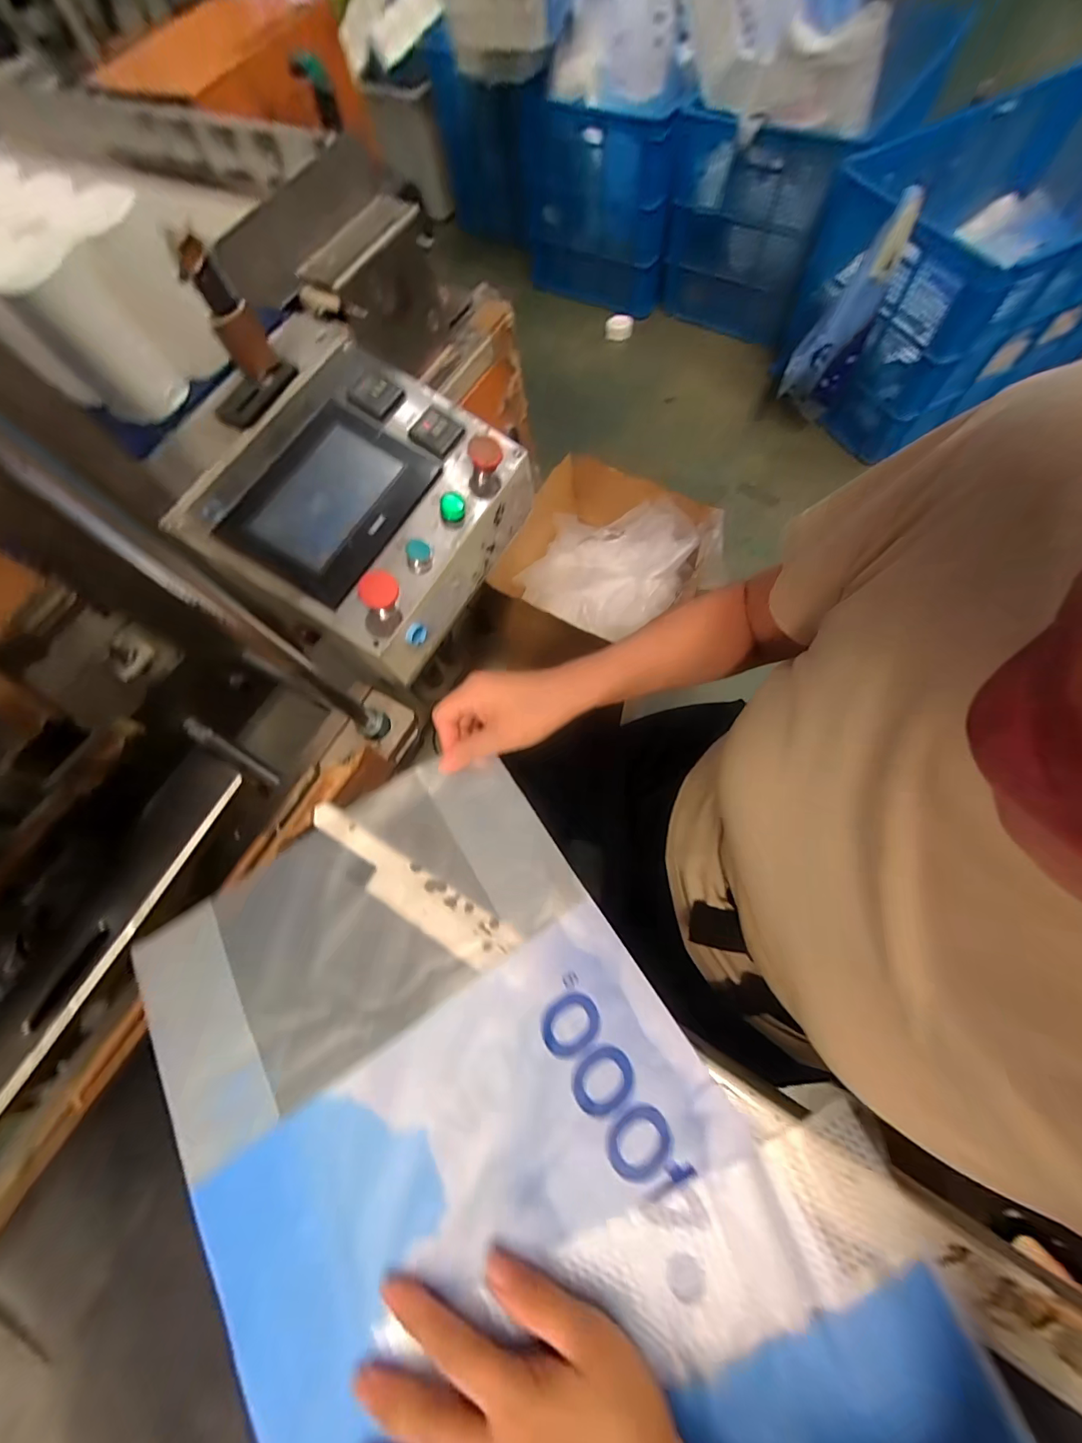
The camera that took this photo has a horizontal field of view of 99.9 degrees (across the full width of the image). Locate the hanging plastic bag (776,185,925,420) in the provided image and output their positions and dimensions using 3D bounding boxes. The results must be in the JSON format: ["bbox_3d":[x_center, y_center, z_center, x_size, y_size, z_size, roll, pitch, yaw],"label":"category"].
[{"bbox_3d":[0.823,-1.087,1.266,0.168,0.467,0.141,28,75,15],"label":"hanging plastic bag"}]

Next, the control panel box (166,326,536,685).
[{"bbox_3d":[-0.218,-0.256,0.544,0.296,0.142,0.308,27,75,14],"label":"control panel box"}]

